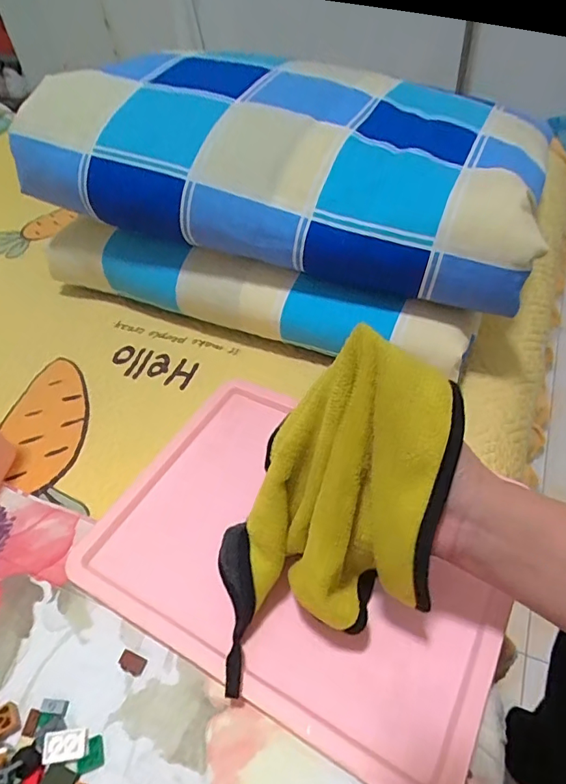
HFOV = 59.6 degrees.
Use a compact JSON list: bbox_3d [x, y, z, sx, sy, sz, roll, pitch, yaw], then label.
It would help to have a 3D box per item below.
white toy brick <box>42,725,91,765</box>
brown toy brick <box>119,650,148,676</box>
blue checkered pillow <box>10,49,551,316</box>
[{"bbox_3d":[-0.139,0.226,0.318,0.026,0.009,0.019,-10,47,-4],"label":"white toy brick"},{"bbox_3d":[-0.105,0.189,0.346,0.016,0.007,0.012,14,50,18],"label":"brown toy brick"},{"bbox_3d":[0.011,-0.272,0.548,0.516,0.127,0.309,18,51,21],"label":"blue checkered pillow"}]

